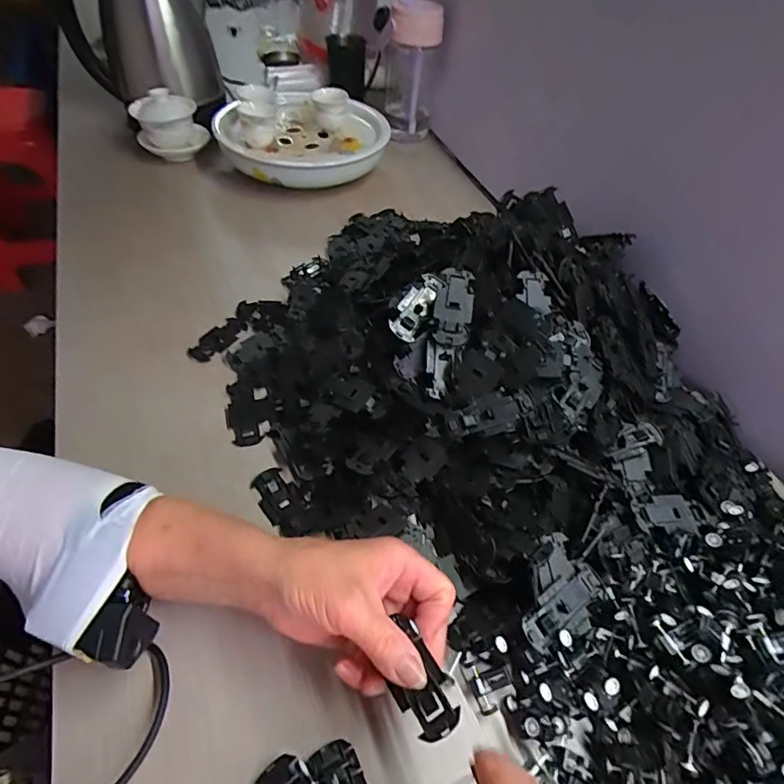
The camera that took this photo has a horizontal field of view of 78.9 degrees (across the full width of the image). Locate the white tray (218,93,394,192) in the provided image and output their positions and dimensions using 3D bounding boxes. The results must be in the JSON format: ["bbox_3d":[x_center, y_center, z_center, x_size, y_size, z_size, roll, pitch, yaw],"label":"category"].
[{"bbox_3d":[-0.133,-0.385,0.700,0.238,0.060,0.216,26,62,6],"label":"white tray"}]

